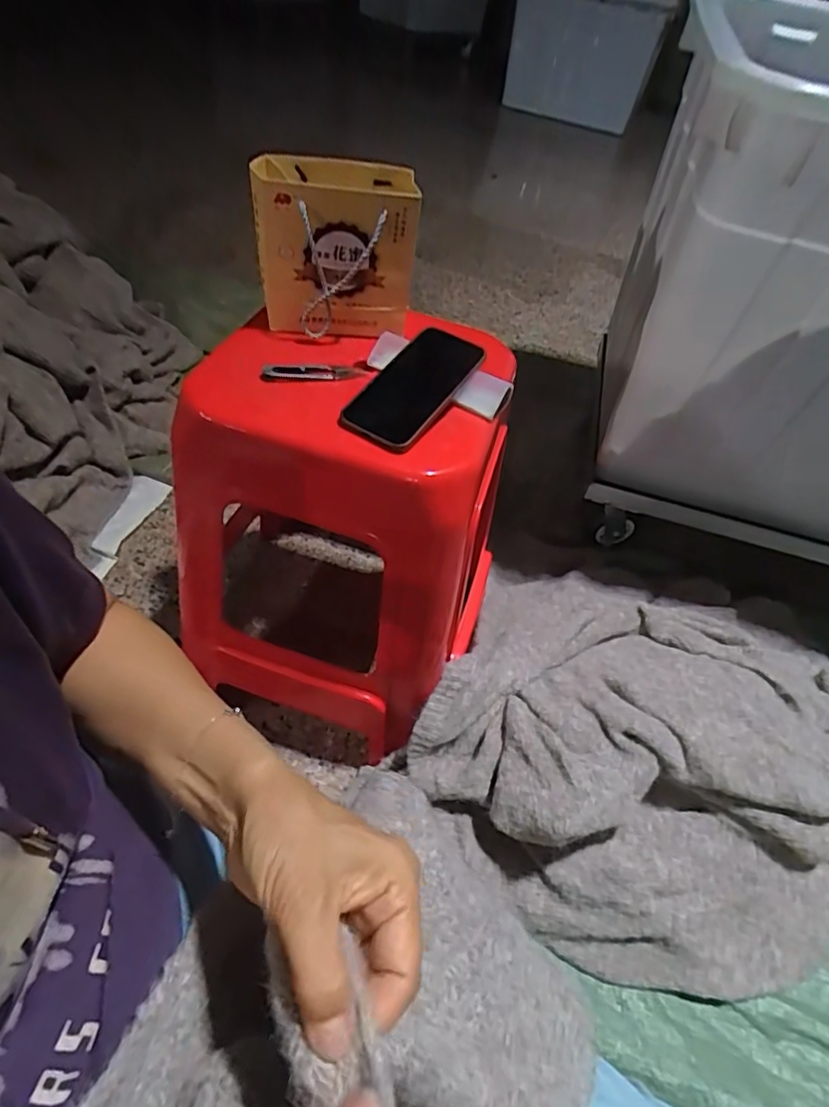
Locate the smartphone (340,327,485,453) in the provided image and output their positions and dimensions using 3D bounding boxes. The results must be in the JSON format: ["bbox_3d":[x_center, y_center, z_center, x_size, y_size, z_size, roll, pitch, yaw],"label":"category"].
[{"bbox_3d":[-0.001,-0.166,0.572,0.089,0.012,0.164,26,62,27],"label":"smartphone"}]

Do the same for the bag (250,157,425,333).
[{"bbox_3d":[-0.085,-0.323,0.616,0.155,0.149,0.100,-1,49,-11],"label":"bag"}]

